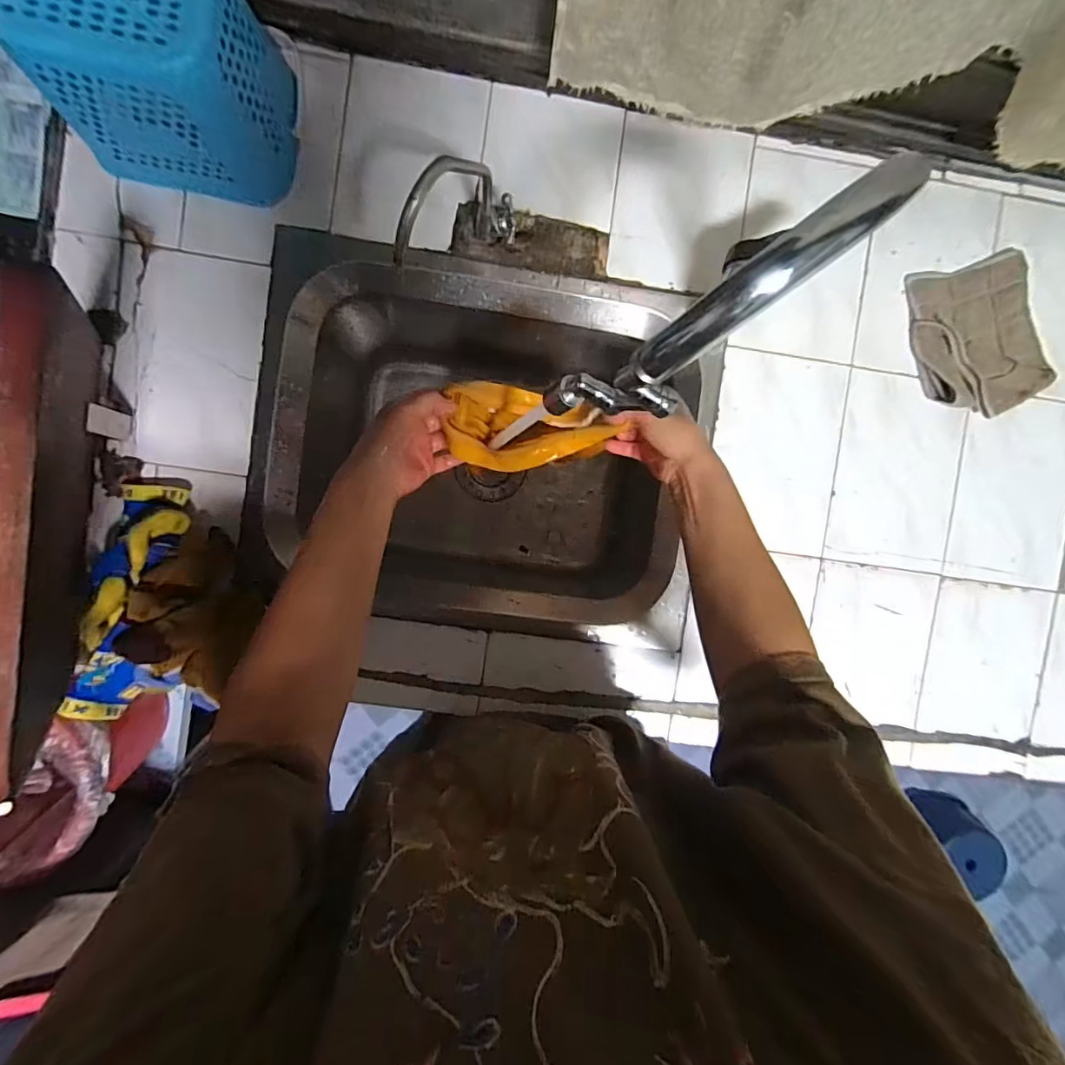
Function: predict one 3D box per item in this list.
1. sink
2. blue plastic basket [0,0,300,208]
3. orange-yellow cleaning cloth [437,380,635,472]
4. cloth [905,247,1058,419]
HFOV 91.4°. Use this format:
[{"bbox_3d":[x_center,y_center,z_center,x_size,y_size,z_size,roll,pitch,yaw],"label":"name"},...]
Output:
[{"bbox_3d":[-0.052,-0.097,0.667,0.489,0.245,0.387,8,92,-4],"label":"sink"},{"bbox_3d":[-0.326,-0.414,0.462,0.160,0.160,0.136,8,92,-4],"label":"blue plastic basket"},{"bbox_3d":[-0.003,-0.105,0.527,0.167,0.061,0.083,2,92,-21],"label":"orange-yellow cleaning cloth"},{"bbox_3d":[0.502,-0.221,0.586,0.137,0.023,0.168,-12,93,-4],"label":"cloth"}]

